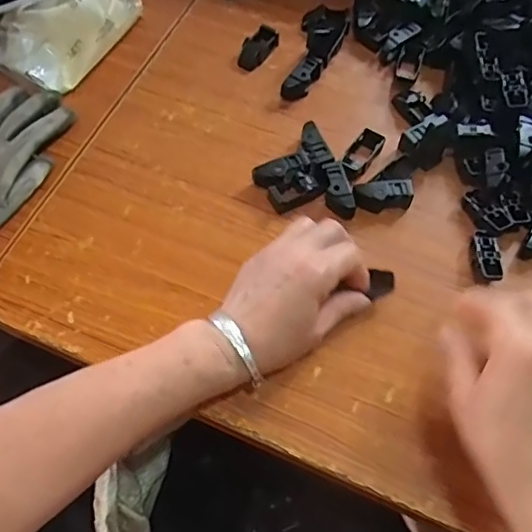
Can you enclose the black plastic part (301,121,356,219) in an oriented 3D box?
[{"bbox_3d":[0.054,-0.086,0.501,0.022,0.020,0.096,-17,64,-8],"label":"black plastic part"}]

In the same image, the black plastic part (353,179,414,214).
[{"bbox_3d":[0.102,-0.061,0.490,0.051,0.024,0.019,-1,63,0],"label":"black plastic part"}]

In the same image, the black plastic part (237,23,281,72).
[{"bbox_3d":[-0.010,-0.223,0.571,0.024,0.018,0.049,31,67,15],"label":"black plastic part"}]

